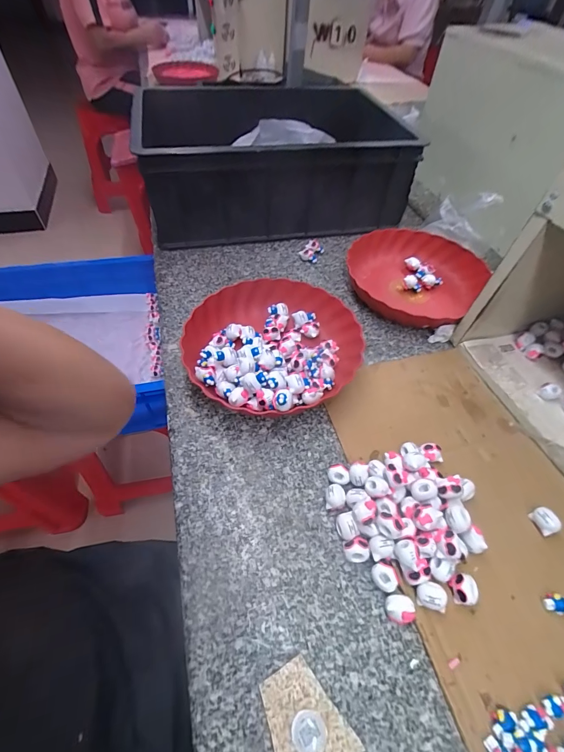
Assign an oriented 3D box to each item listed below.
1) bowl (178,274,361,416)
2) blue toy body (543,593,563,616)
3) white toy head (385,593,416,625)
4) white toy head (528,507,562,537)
[{"bbox_3d":[-0.008,-0.049,0.492,0.229,0.068,0.246,0,53,-1],"label":"bowl"},{"bbox_3d":[0.259,0.215,0.325,0.019,0.014,0.017,6,53,4],"label":"blue toy body"},{"bbox_3d":[0.108,0.216,0.319,0.024,0.021,0.022,0,53,-1],"label":"white toy head"},{"bbox_3d":[0.281,0.156,0.369,0.018,0.020,0.025,-18,56,-14],"label":"white toy head"}]

